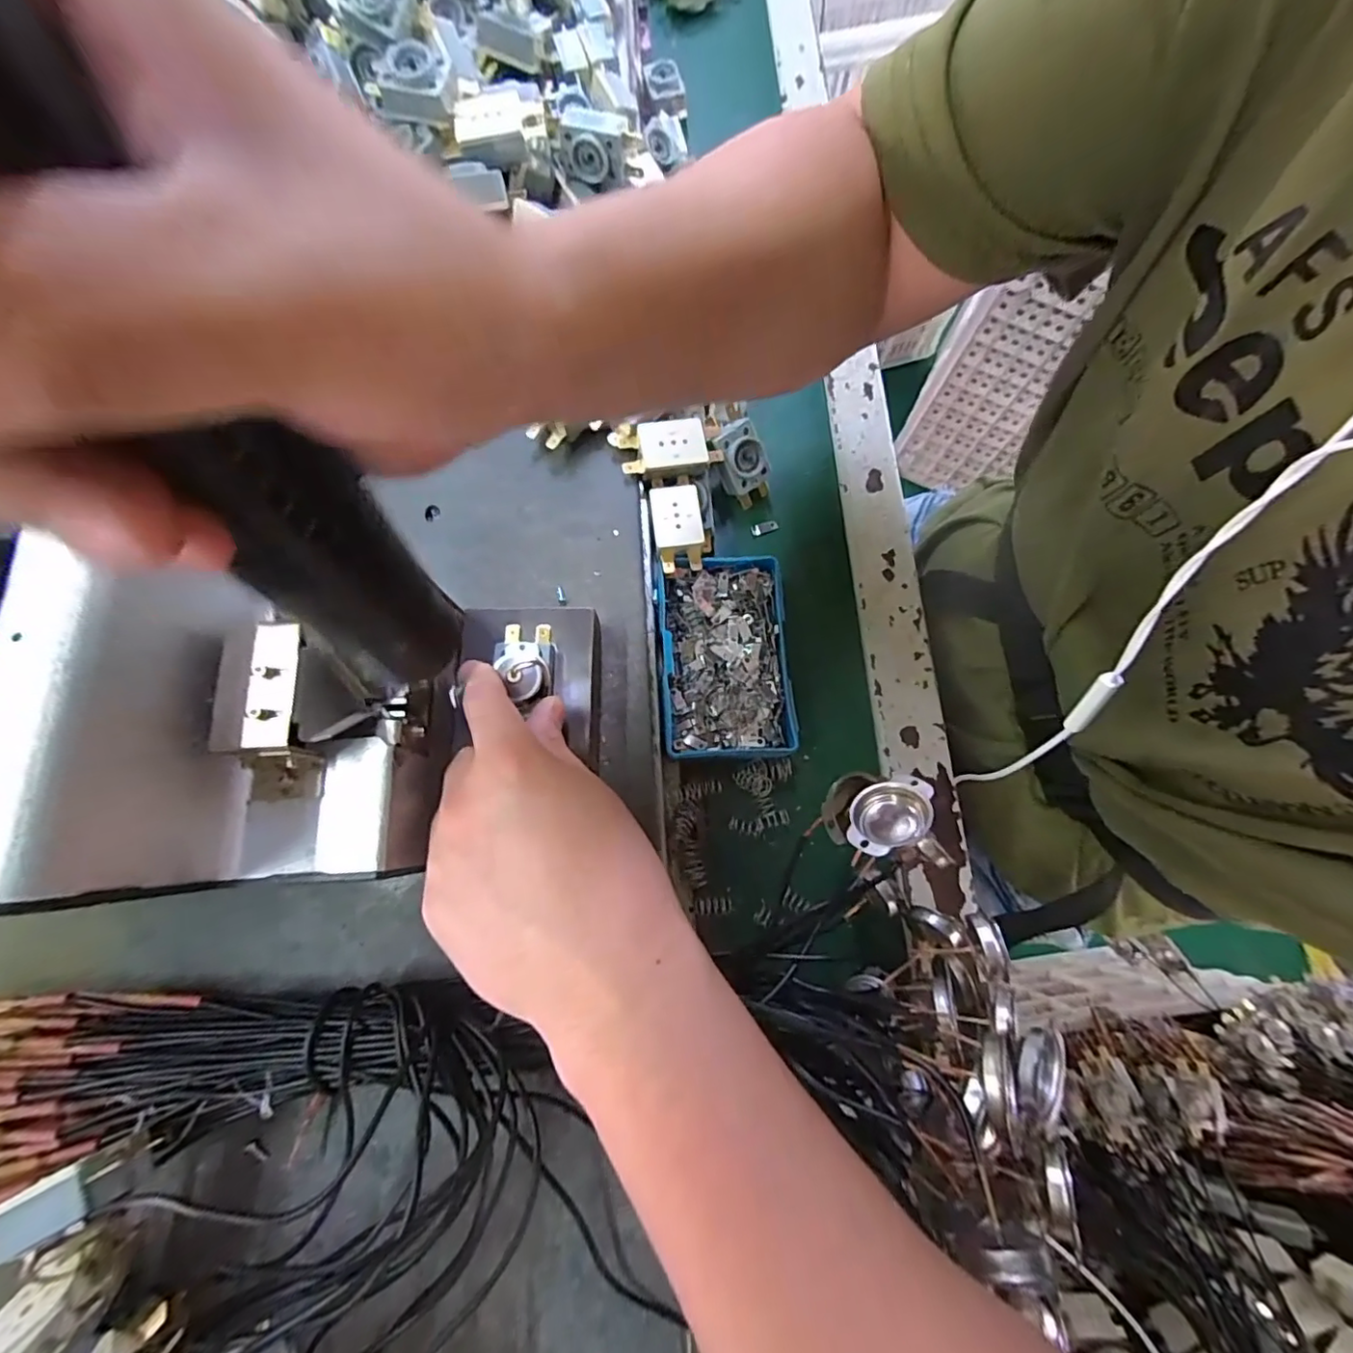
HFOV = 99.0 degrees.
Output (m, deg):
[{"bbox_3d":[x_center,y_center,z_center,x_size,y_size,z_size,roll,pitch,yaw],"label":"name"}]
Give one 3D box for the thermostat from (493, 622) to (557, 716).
[{"bbox_3d":[-0.072,-0.007,0.275,0.027,0.017,0.043,-6,75,-3],"label":"thermostat"}]

